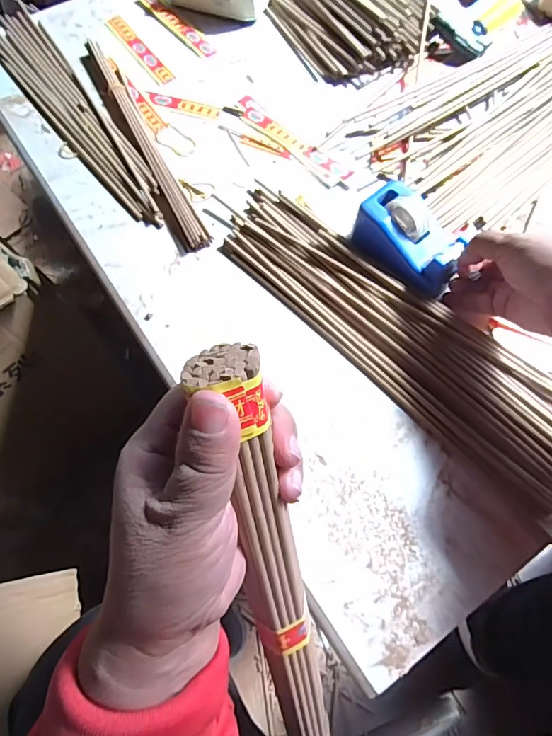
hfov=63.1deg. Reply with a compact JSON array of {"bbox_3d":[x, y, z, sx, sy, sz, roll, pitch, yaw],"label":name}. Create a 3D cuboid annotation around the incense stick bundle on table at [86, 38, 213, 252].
[{"bbox_3d":[-0.142,-0.244,0.476,0.024,0.015,0.305,-26,70,-11],"label":"incense stick bundle on table"}]

